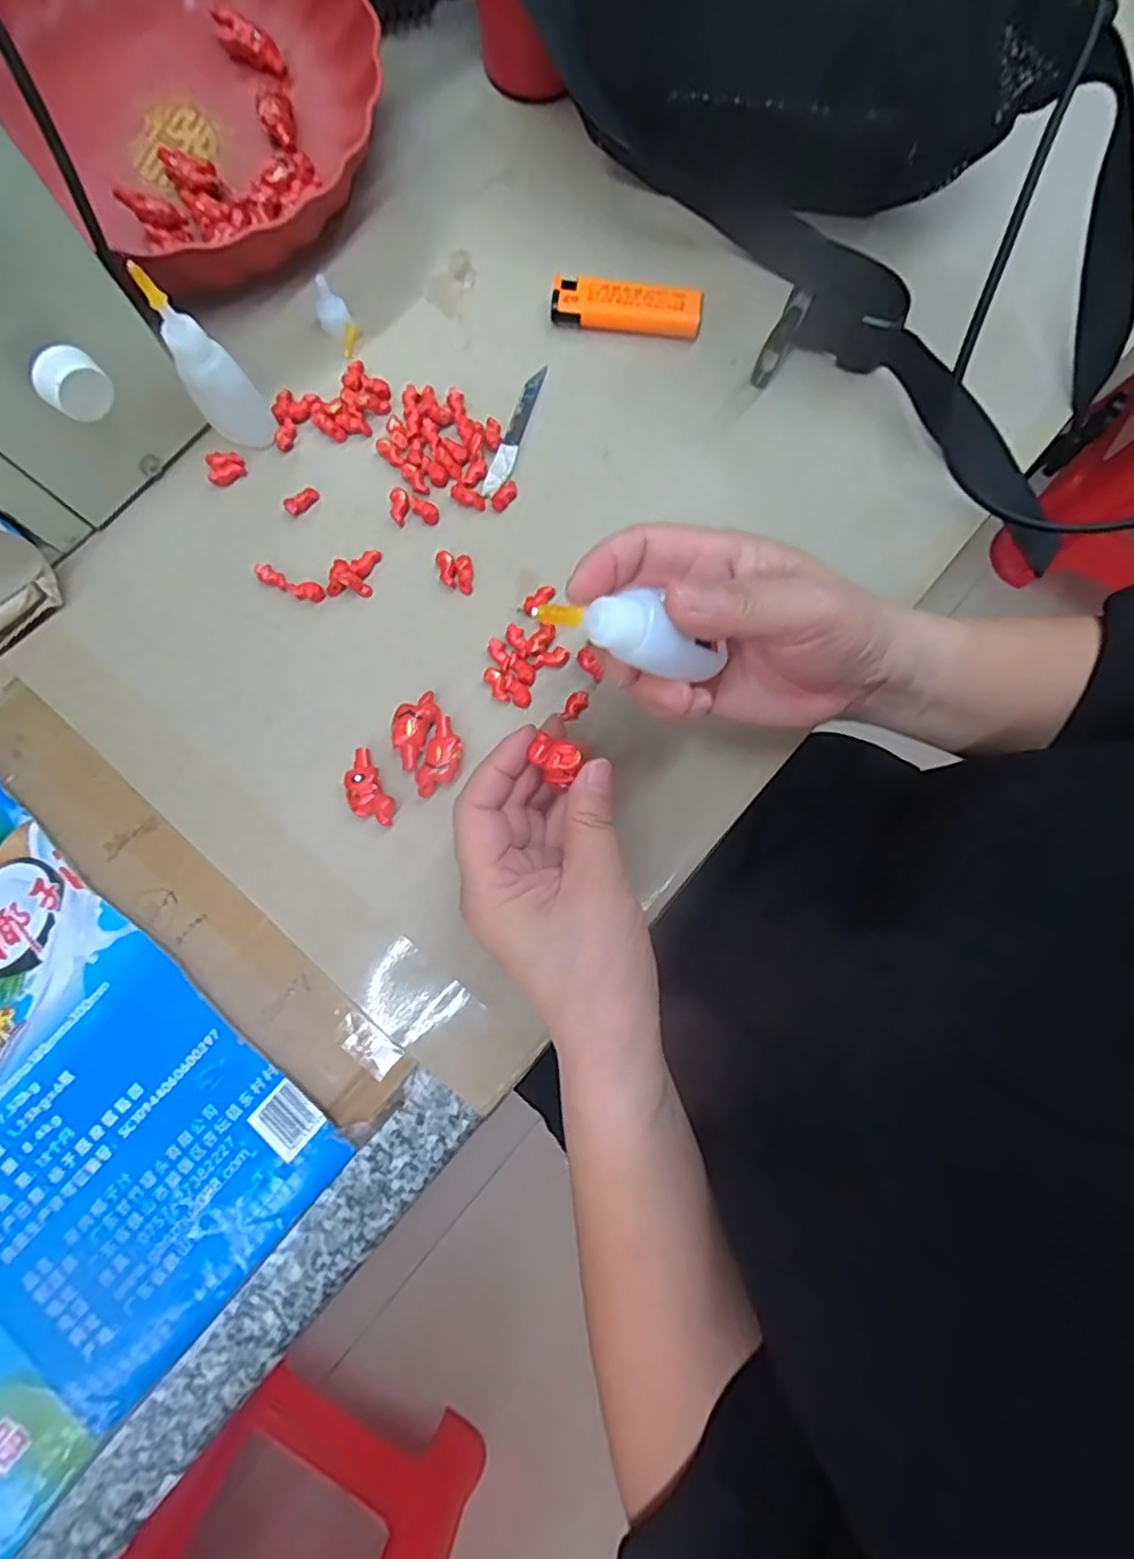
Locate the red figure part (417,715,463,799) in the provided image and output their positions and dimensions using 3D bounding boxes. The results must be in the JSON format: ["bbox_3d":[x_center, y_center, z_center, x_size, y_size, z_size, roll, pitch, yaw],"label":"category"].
[{"bbox_3d":[-0.059,-0.010,0.314,0.018,0.011,0.038,19,80,3],"label":"red figure part"}]

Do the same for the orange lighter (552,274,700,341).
[{"bbox_3d":[0.032,-0.252,0.354,0.078,0.016,0.021,8,80,1],"label":"orange lighter"}]

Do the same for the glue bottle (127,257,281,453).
[{"bbox_3d":[-0.167,-0.192,0.309,0.027,0.083,0.022,29,81,4],"label":"glue bottle"}]

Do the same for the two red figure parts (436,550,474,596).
[{"bbox_3d":[-0.057,-0.106,0.336,0.022,0.007,0.016,20,80,3],"label":"two red figure parts"}]

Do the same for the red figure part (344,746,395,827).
[{"bbox_3d":[-0.095,0.005,0.312,0.018,0.013,0.039,-29,81,-6],"label":"red figure part"}]

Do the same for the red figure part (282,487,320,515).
[{"bbox_3d":[-0.138,-0.146,0.344,0.009,0.006,0.019,42,82,6],"label":"red figure part"}]

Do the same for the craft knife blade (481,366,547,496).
[{"bbox_3d":[-0.027,-0.186,0.351,0.011,0.004,0.080,18,80,2],"label":"craft knife blade"}]

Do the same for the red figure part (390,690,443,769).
[{"bbox_3d":[-0.074,-0.024,0.318,0.018,0.013,0.037,23,80,3],"label":"red figure part"}]

